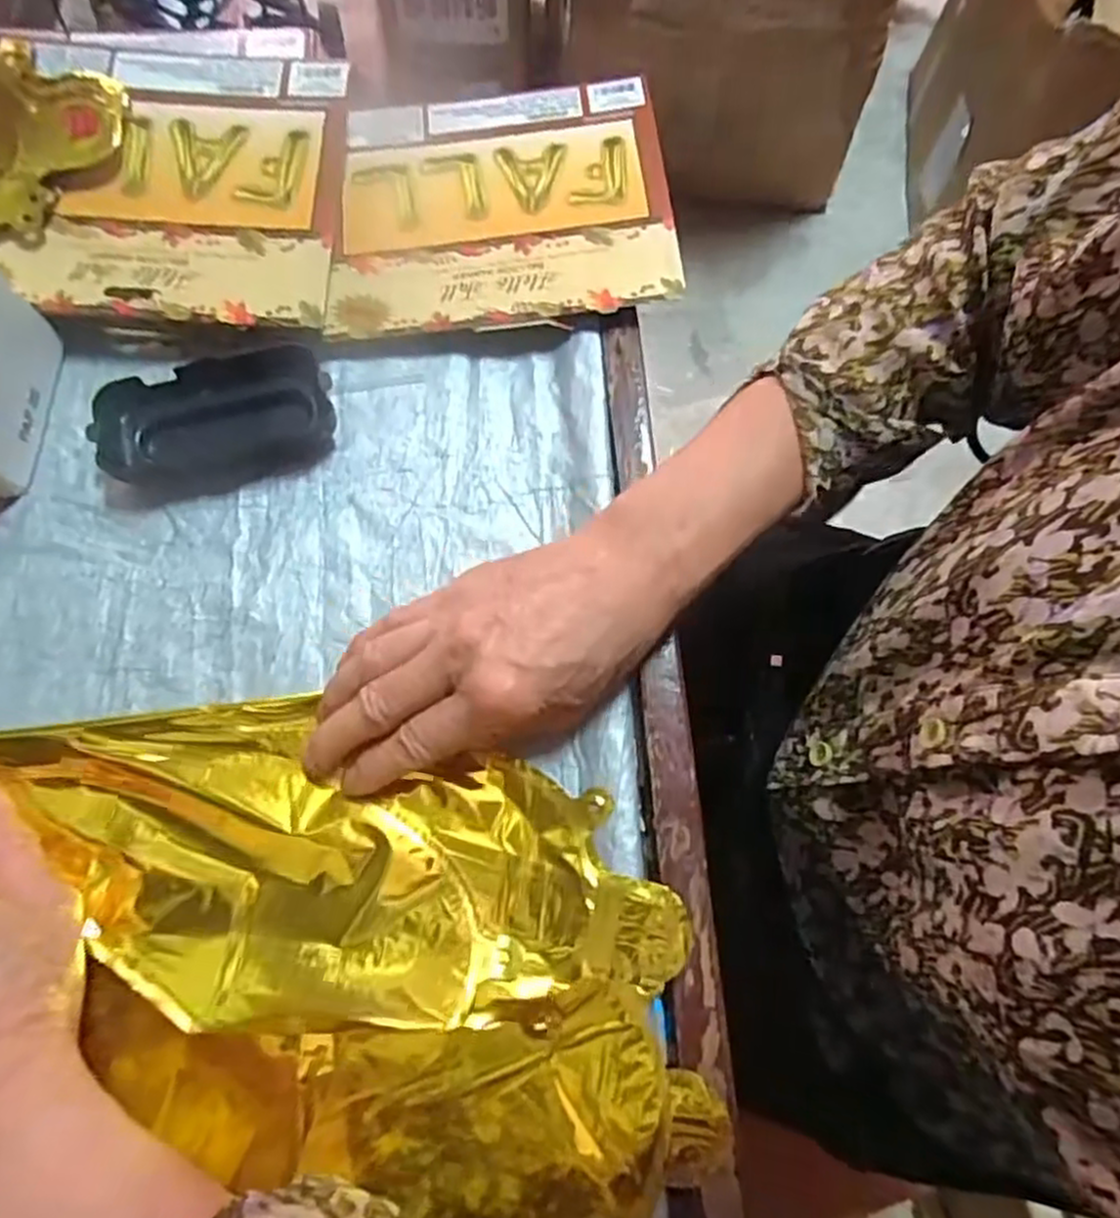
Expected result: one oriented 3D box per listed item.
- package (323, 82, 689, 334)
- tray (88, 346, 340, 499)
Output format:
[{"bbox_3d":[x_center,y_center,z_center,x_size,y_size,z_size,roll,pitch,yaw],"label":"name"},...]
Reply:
[{"bbox_3d":[-0.035,-0.228,0.407,0.183,0.010,0.158,-7,72,2],"label":"package"},{"bbox_3d":[-0.172,-0.094,0.369,0.110,0.015,0.061,-16,99,-10],"label":"tray"}]

